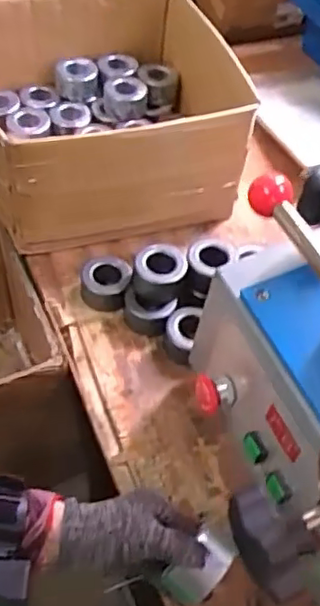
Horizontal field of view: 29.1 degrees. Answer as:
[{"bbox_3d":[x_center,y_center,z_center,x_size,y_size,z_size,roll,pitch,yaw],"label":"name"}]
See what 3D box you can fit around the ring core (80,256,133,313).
[{"bbox_3d":[-0.066,-0.024,0.748,0.060,0.035,0.059,5,51,-1],"label":"ring core"}]

